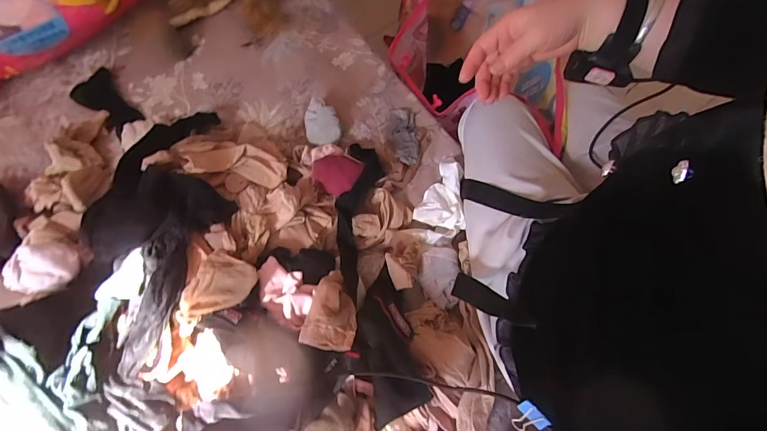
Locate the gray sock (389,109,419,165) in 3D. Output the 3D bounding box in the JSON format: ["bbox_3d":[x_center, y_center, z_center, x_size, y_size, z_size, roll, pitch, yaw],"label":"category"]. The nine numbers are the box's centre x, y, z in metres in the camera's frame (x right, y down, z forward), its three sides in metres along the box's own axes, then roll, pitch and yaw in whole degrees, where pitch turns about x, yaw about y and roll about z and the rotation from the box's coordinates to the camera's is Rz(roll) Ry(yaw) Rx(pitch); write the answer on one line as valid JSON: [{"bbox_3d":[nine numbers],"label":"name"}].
[{"bbox_3d":[0.035,-0.138,0.670,0.046,0.020,0.113,-3,73,-2],"label":"gray sock"}]

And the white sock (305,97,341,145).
[{"bbox_3d":[-0.101,-0.155,0.650,0.057,0.038,0.090,-8,73,-4],"label":"white sock"}]

